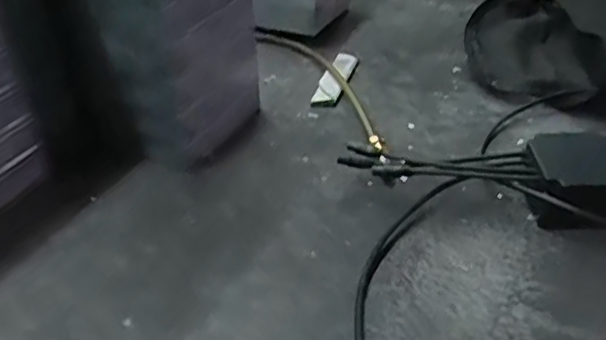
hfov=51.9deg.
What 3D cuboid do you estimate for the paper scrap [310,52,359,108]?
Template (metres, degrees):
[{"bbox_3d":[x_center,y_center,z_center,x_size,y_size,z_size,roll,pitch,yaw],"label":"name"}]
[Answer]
[{"bbox_3d":[0.042,-0.114,0.751,0.034,0.012,0.128,10,38,13],"label":"paper scrap"}]

